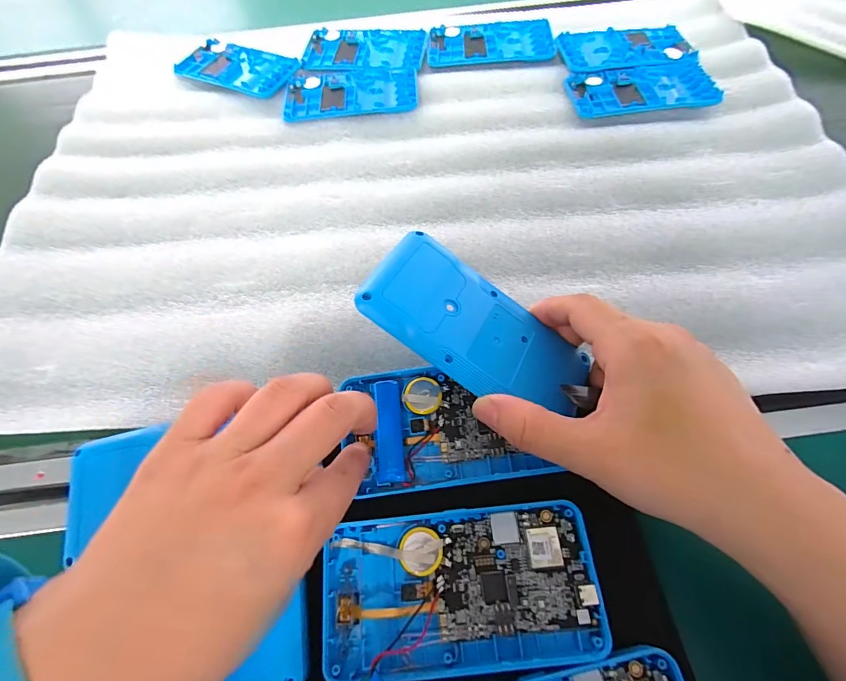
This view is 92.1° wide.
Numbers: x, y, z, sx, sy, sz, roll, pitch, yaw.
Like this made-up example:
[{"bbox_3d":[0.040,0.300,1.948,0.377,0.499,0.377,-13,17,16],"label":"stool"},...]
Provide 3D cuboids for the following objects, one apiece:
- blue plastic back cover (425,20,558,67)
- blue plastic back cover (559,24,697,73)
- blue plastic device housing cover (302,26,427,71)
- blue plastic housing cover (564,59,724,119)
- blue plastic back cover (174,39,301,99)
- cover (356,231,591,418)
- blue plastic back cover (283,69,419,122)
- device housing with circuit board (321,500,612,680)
[{"bbox_3d":[0.064,-0.287,0.393,0.118,0.007,0.059,-1,64,2],"label":"blue plastic back cover"},{"bbox_3d":[0.186,-0.271,0.376,0.116,0.004,0.060,-5,64,0],"label":"blue plastic back cover"},{"bbox_3d":[-0.056,-0.279,0.392,0.114,0.004,0.062,4,64,5],"label":"blue plastic device housing cover"},{"bbox_3d":[0.186,-0.217,0.349,0.115,0.007,0.057,-7,64,-1],"label":"blue plastic housing cover"},{"bbox_3d":[-0.176,-0.262,0.393,0.111,0.007,0.055,18,66,11],"label":"blue plastic back cover"},{"bbox_3d":[0.029,-0.005,0.201,0.115,0.006,0.057,36,60,-5],"label":"cover"},{"bbox_3d":[-0.064,-0.222,0.364,0.116,0.009,0.059,-3,64,1],"label":"blue plastic back cover"},{"bbox_3d":[0.017,0.111,0.185,0.120,0.010,0.061,-6,64,0],"label":"device housing with circuit board"}]

